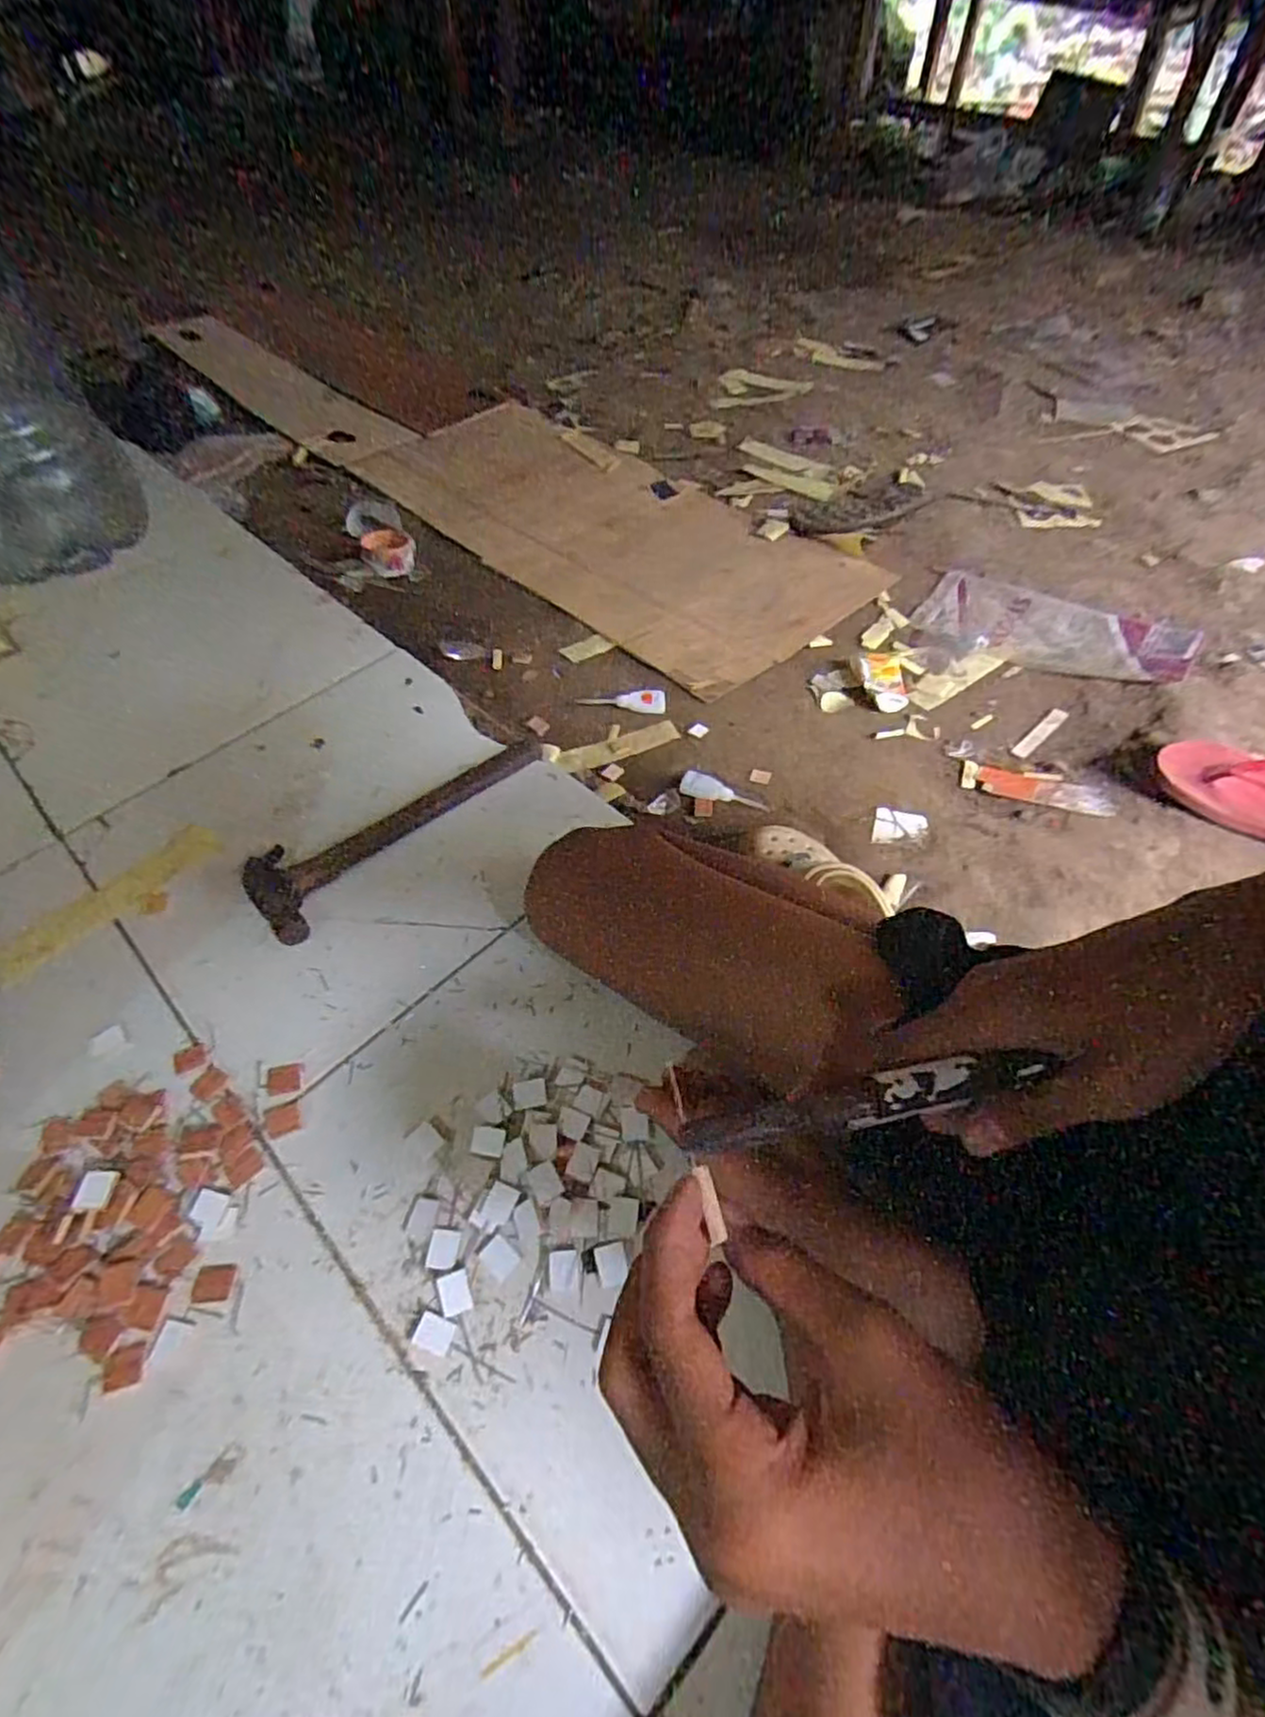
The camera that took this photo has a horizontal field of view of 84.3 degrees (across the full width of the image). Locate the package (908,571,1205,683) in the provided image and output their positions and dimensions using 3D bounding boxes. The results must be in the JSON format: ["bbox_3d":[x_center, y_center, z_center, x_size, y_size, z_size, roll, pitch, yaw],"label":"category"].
[{"bbox_3d":[0.621,-0.342,1.045,0.361,0.021,0.182,27,61,25],"label":"package"}]

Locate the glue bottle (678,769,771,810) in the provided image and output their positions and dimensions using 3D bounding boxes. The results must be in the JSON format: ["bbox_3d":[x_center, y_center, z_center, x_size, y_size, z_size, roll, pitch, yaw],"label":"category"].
[{"bbox_3d":[0.110,-0.081,0.835,0.106,0.016,0.034,11,56,10],"label":"glue bottle"}]

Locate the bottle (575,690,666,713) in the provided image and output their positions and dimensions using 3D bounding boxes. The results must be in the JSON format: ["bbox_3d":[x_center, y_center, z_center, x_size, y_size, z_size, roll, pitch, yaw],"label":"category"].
[{"bbox_3d":[-0.015,-0.212,0.937,0.118,0.016,0.031,-1,55,1],"label":"bottle"}]

